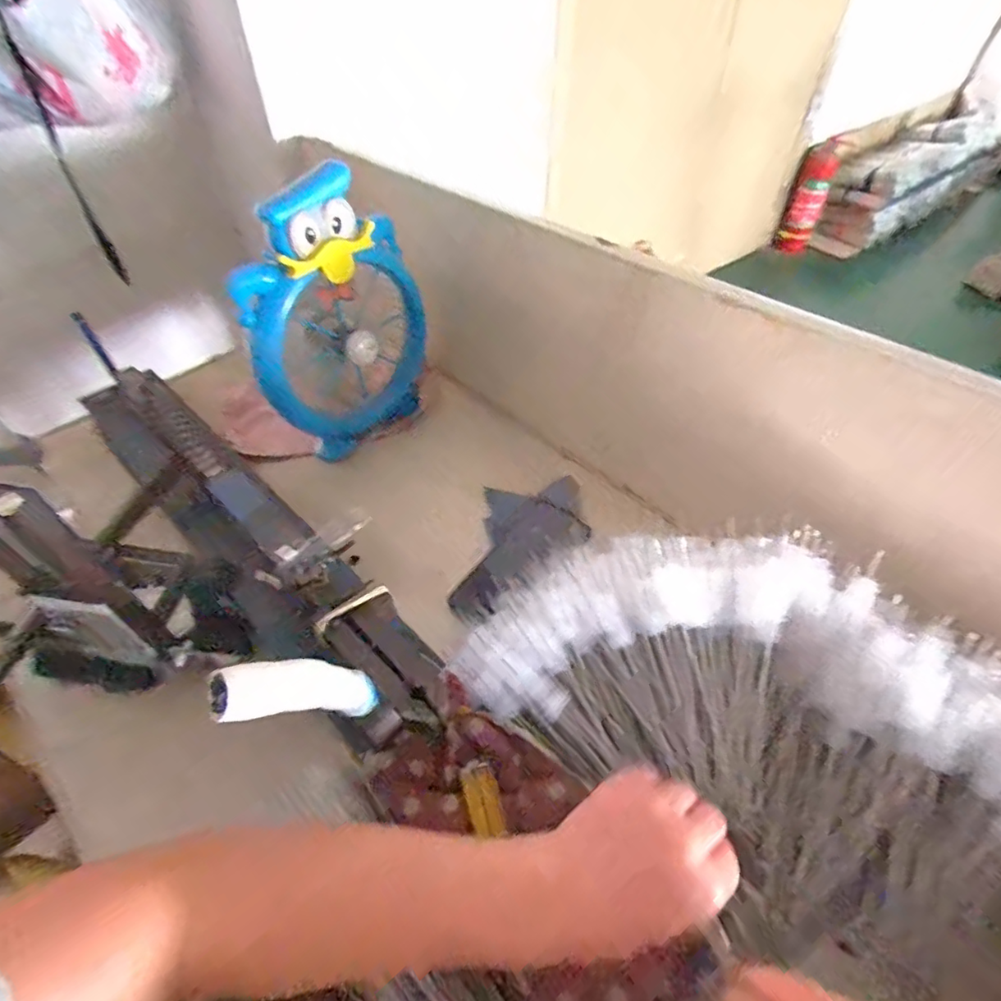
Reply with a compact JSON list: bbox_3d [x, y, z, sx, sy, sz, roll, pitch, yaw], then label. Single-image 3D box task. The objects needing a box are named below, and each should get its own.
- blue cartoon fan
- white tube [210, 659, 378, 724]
[{"bbox_3d":[-0.191,-0.210,0.670,0.097,0.298,0.223,35,57,27],"label":"blue cartoon fan"},{"bbox_3d":[-0.106,0.102,0.303,0.020,0.104,0.022,-47,54,12],"label":"white tube"}]

